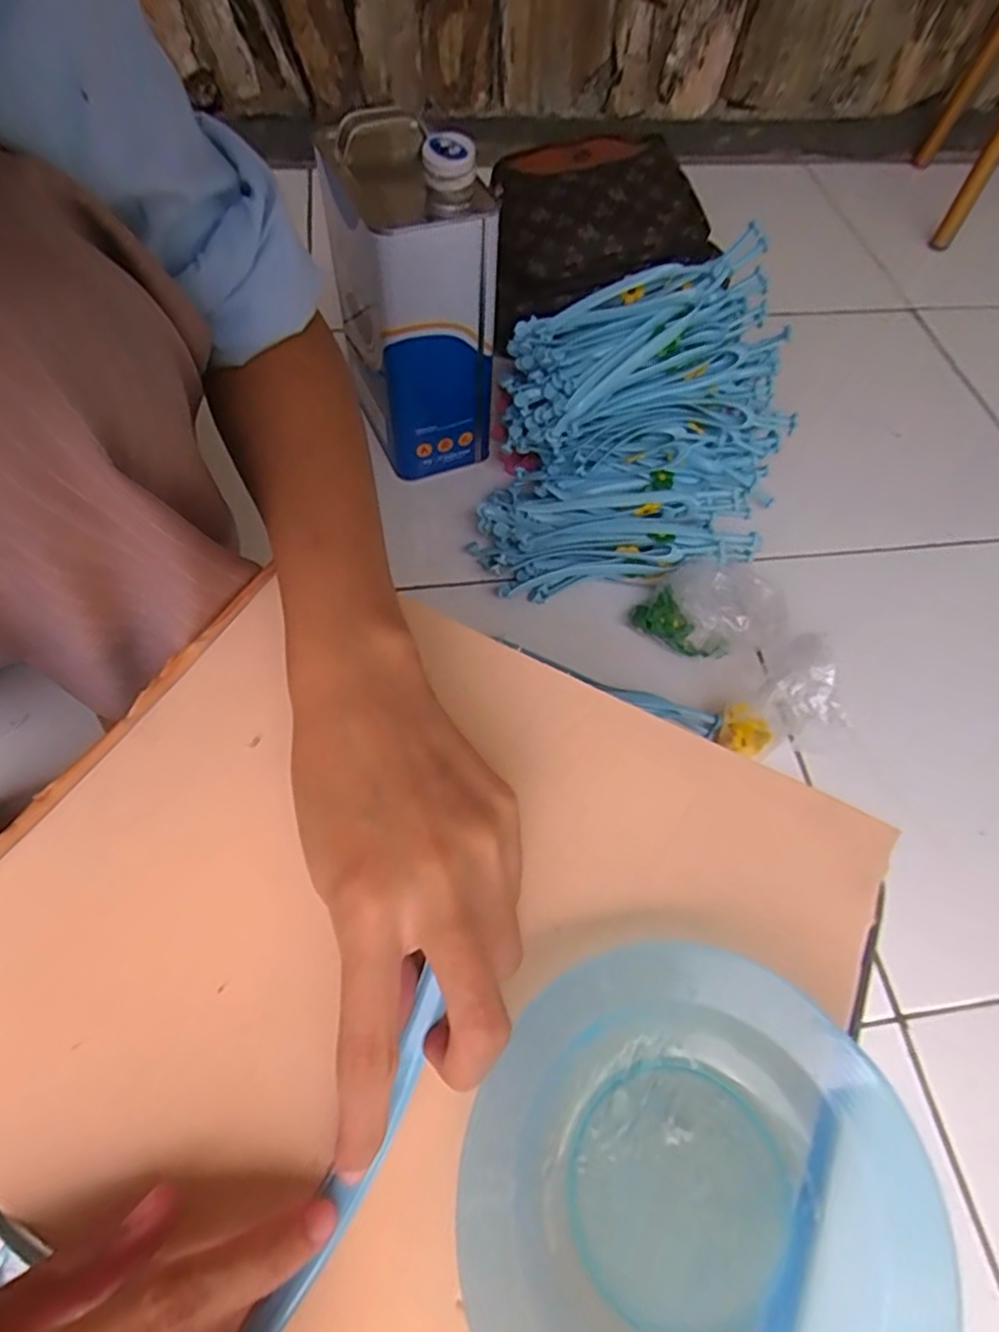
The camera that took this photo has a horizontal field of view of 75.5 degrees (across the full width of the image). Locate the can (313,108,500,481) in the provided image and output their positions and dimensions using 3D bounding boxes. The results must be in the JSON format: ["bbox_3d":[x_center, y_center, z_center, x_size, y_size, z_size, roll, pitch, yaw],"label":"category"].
[{"bbox_3d":[-0.086,-0.337,0.594,0.102,0.261,0.167,-28,66,-18],"label":"can"}]

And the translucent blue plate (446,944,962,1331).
[{"bbox_3d":[0.054,0.153,0.184,0.125,0.025,0.126,2,60,-3],"label":"translucent blue plate"}]

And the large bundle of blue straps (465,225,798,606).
[{"bbox_3d":[0.124,-0.233,0.603,0.290,0.188,0.276,-2,61,-5],"label":"large bundle of blue straps"}]

